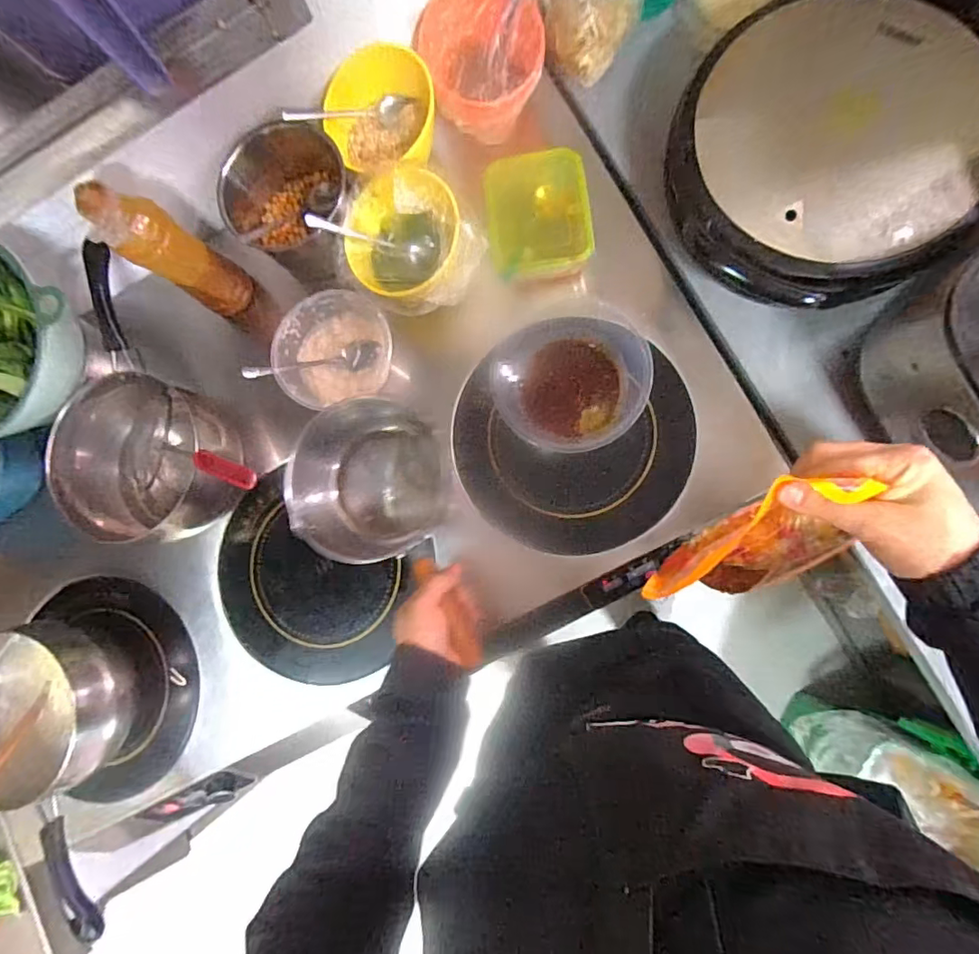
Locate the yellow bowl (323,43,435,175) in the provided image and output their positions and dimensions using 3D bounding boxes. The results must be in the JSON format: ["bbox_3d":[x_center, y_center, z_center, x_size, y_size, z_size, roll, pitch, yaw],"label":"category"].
[{"bbox_3d":[-0.126,-0.427,0.634,0.132,0.067,0.129,-29,82,5],"label":"yellow bowl"}]

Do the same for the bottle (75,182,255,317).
[{"bbox_3d":[-0.359,-0.252,0.615,0.064,0.219,0.055,-37,81,4],"label":"bottle"}]

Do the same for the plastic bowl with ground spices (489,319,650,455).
[{"bbox_3d":[0.093,-0.110,0.643,0.179,0.060,0.148,1,85,8],"label":"plastic bowl with ground spices"}]

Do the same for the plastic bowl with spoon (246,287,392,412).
[{"bbox_3d":[-0.192,-0.154,0.664,0.142,0.063,0.142,22,89,10],"label":"plastic bowl with spoon"}]

